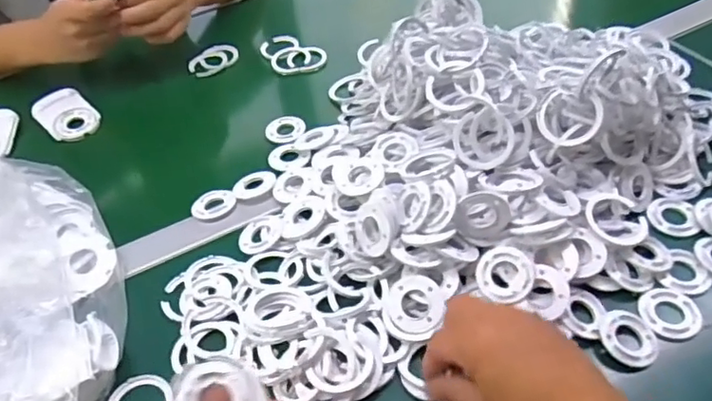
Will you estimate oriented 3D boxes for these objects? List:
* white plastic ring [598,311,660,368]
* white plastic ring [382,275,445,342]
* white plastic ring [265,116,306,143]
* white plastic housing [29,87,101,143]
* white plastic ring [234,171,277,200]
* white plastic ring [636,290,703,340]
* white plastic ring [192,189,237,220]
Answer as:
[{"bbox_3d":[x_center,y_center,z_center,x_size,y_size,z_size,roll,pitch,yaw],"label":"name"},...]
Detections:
[{"bbox_3d":[0.204,0.101,0.430,0.042,0.009,0.043,-4,46,4],"label":"white plastic ring"},{"bbox_3d":[0.045,0.085,0.452,0.048,0.009,0.050,-5,70,16],"label":"white plastic ring"},{"bbox_3d":[-0.080,-0.079,0.649,0.044,0.009,0.047,-4,46,4],"label":"white plastic ring"},{"bbox_3d":[-0.351,-0.105,0.699,0.063,0.024,0.081,-34,51,-23],"label":"white plastic housing"},{"bbox_3d":[-0.103,-0.017,0.584,0.043,0.007,0.037,-10,46,-3],"label":"white plastic ring"},{"bbox_3d":[0.243,0.086,0.448,0.041,0.006,0.043,-4,46,4],"label":"white plastic ring"},{"bbox_3d":[-0.141,0.003,0.575,0.043,0.008,0.033,-16,46,-8],"label":"white plastic ring"}]

